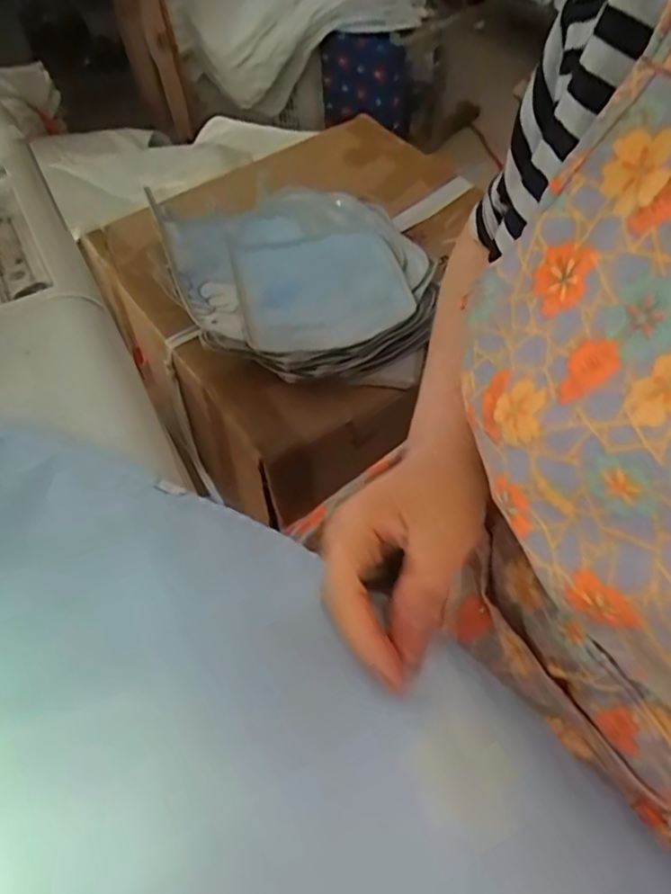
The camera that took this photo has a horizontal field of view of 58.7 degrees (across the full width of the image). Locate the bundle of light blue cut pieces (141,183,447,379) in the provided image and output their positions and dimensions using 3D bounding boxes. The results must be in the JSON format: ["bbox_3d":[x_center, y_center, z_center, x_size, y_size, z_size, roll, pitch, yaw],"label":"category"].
[{"bbox_3d":[-0.040,-0.221,0.751,0.291,0.047,0.317,-1,57,2],"label":"bundle of light blue cut pieces"}]

